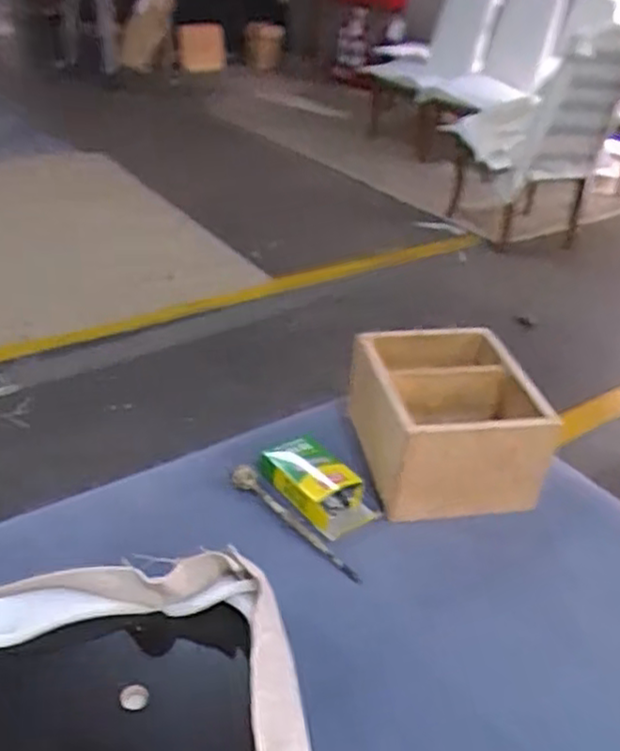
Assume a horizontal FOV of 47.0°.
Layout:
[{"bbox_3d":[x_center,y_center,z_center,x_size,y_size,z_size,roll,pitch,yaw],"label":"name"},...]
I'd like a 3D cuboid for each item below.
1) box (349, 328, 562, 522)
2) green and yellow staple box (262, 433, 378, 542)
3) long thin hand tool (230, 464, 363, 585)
[{"bbox_3d":[0.167,0.053,0.898,0.201,0.117,0.222,-2,33,-8],"label":"box"},{"bbox_3d":[0.008,0.130,0.862,0.084,0.039,0.150,-20,40,-32],"label":"green and yellow staple box"},{"bbox_3d":[-0.019,0.165,0.814,0.020,0.031,0.209,-26,43,-37],"label":"long thin hand tool"}]

